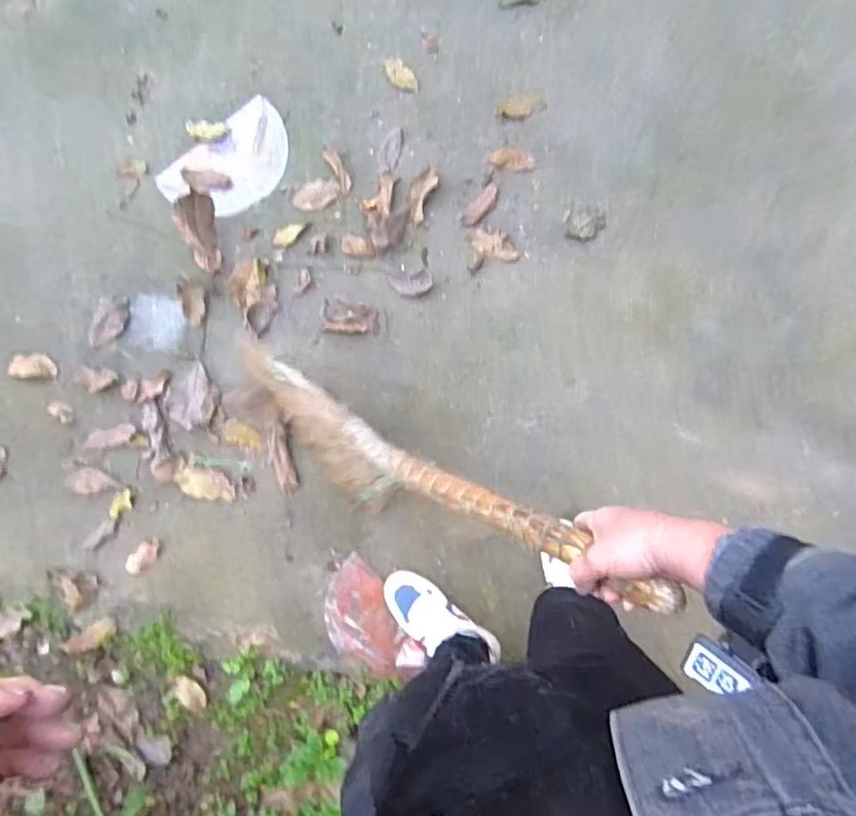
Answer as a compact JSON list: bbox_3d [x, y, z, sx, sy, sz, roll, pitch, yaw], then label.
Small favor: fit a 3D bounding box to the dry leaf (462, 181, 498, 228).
[{"bbox_3d":[0.117,-0.451,1.338,0.039,0.004,0.118,36,82,2],"label":"dry leaf"}]

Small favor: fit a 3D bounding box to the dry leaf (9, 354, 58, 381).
[{"bbox_3d":[-0.874,-0.091,1.329,0.099,0.024,0.053,0,82,-3],"label":"dry leaf"}]

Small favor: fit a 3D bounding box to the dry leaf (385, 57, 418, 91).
[{"bbox_3d":[-0.064,-0.791,1.426,0.054,0.006,0.100,-43,86,-8],"label":"dry leaf"}]

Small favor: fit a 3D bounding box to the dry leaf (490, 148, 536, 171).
[{"bbox_3d":[0.201,-0.591,1.425,0.107,0.018,0.054,2,82,-3],"label":"dry leaf"}]

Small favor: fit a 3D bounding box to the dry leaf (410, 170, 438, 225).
[{"bbox_3d":[-0.013,-0.472,1.327,0.046,0.009,0.126,21,82,0],"label":"dry leaf"}]

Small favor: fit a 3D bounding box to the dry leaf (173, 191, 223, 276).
[{"bbox_3d":[-0.477,-0.364,1.260,0.080,0.039,0.160,-13,108,-5],"label":"dry leaf"}]

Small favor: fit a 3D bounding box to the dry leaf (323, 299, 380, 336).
[{"bbox_3d":[-0.164,-0.196,1.286,0.119,0.015,0.069,3,82,-3],"label":"dry leaf"}]

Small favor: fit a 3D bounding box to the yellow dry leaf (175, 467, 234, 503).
[{"bbox_3d":[-0.462,0.159,1.248,0.118,0.012,0.058,9,82,-2],"label":"yellow dry leaf"}]

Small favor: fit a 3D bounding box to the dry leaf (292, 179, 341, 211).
[{"bbox_3d":[-0.244,-0.468,1.315,0.104,0.006,0.066,-30,85,-7],"label":"dry leaf"}]

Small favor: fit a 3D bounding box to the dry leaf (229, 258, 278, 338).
[{"bbox_3d":[-0.366,-0.236,1.277,0.086,0.015,0.159,-17,83,-5],"label":"dry leaf"}]

